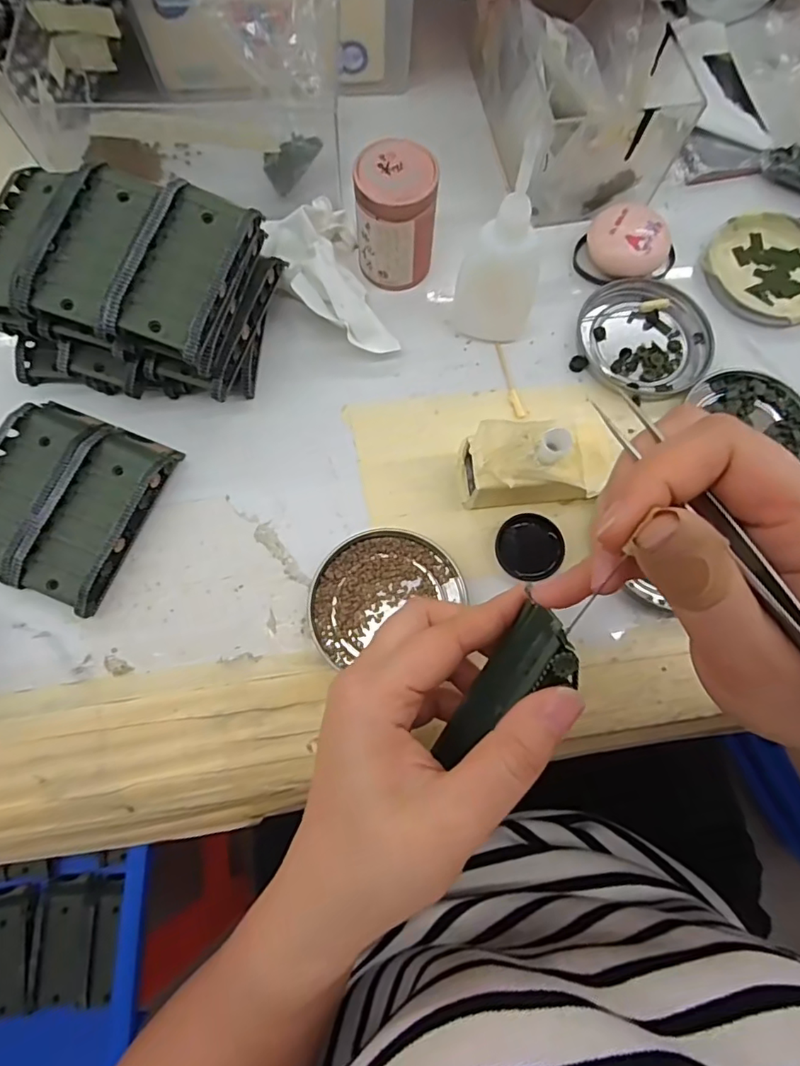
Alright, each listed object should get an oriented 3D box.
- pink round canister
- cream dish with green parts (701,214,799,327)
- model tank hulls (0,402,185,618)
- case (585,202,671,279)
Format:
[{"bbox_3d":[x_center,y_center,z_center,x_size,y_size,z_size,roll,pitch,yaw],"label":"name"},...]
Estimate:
[{"bbox_3d":[-0.002,-0.179,0.316,0.043,0.064,0.043,3,73,-1],"label":"pink round canister"},{"bbox_3d":[0.234,-0.166,0.347,0.082,0.007,0.076,1,73,-2],"label":"cream dish with green parts"},{"bbox_3d":[-0.180,-0.019,0.290,0.091,0.018,0.096,22,74,5],"label":"model tank hulls"},{"bbox_3d":[0.141,-0.180,0.341,0.048,0.024,0.043,32,75,8],"label":"case"}]

